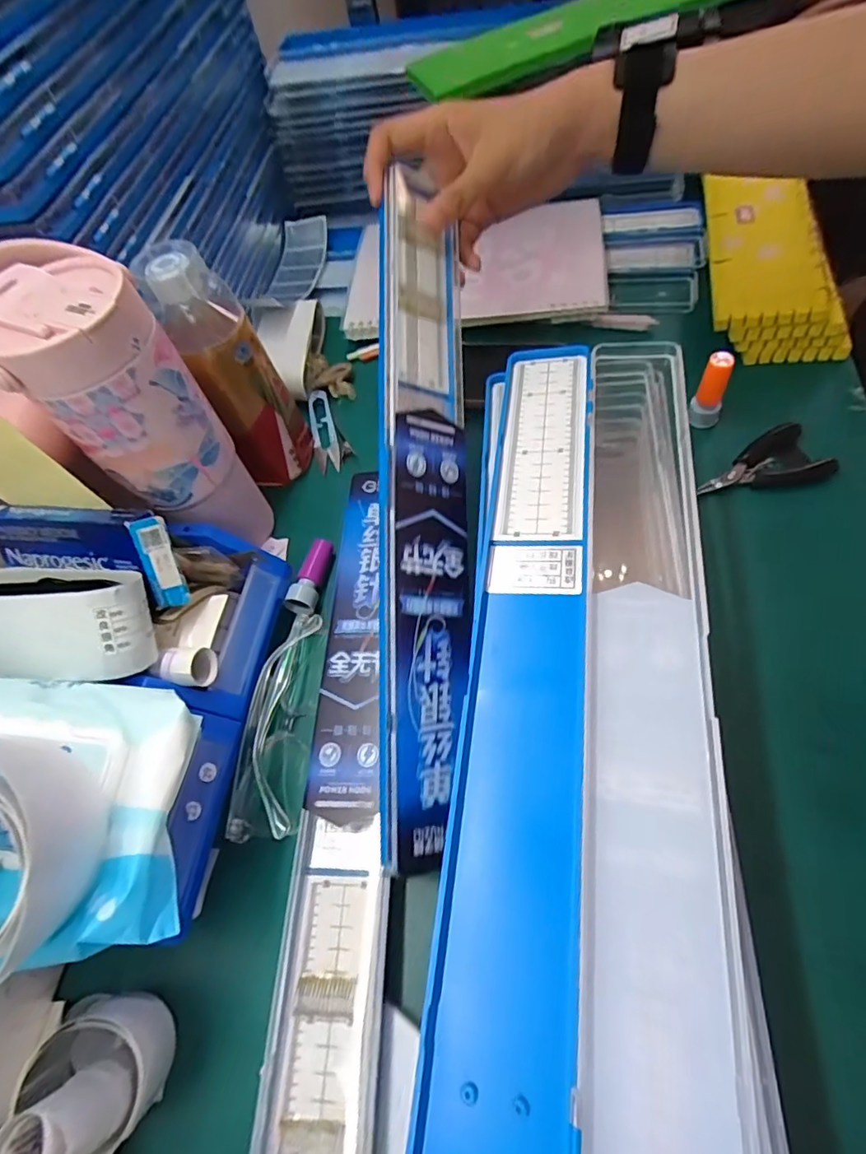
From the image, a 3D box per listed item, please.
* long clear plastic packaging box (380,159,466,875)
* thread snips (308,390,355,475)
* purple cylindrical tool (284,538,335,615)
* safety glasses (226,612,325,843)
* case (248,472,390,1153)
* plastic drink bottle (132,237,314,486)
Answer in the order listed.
[{"bbox_3d":[-0.008,-0.041,0.339,0.062,0.030,0.402,7,74,-27],"label":"long clear plastic packaging box"},{"bbox_3d":[-0.100,-0.139,0.514,0.032,0.010,0.100,-19,59,-2],"label":"thread snips"},{"bbox_3d":[-0.093,-0.001,0.419,0.022,0.020,0.062,8,62,14],"label":"purple cylindrical tool"},{"bbox_3d":[-0.102,0.093,0.363,0.047,0.032,0.144,-3,60,8],"label":"safety glasses"},{"bbox_3d":[-0.051,0.114,0.343,0.055,0.036,0.421,-3,60,8],"label":"case"},{"bbox_3d":[-0.147,-0.152,0.417,0.065,0.176,0.065,-31,60,-9],"label":"plastic drink bottle"}]

